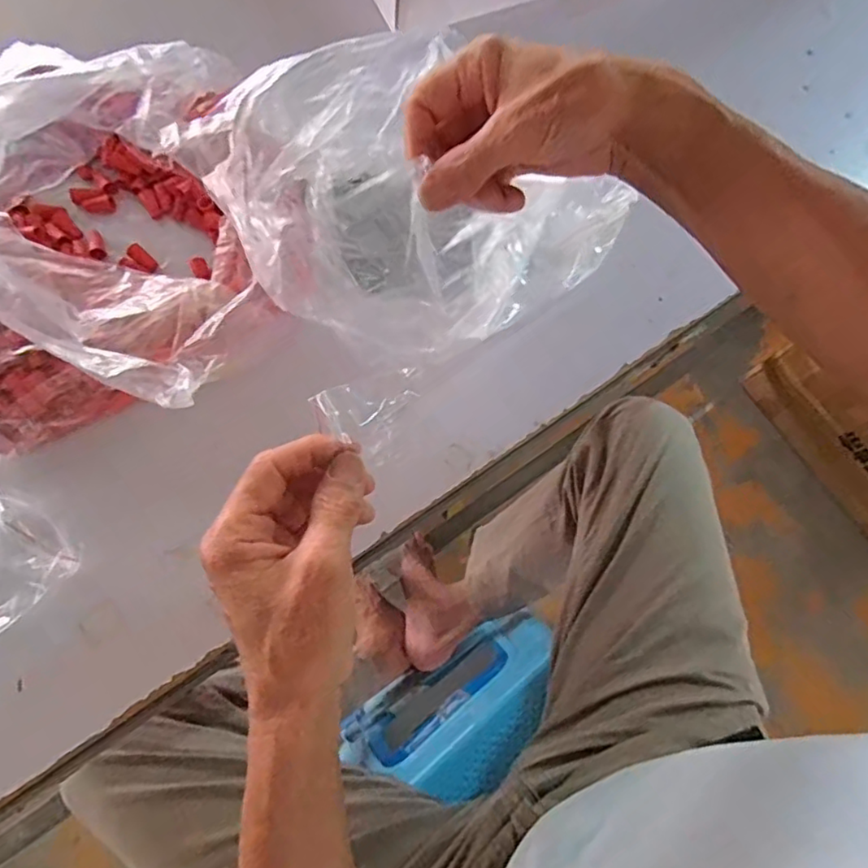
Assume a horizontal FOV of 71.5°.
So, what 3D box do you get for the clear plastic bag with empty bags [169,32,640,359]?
[{"bbox_3d":[-0.016,-0.167,0.424,0.233,0.100,0.214,-37,74,-11],"label":"clear plastic bag with empty bags"}]

